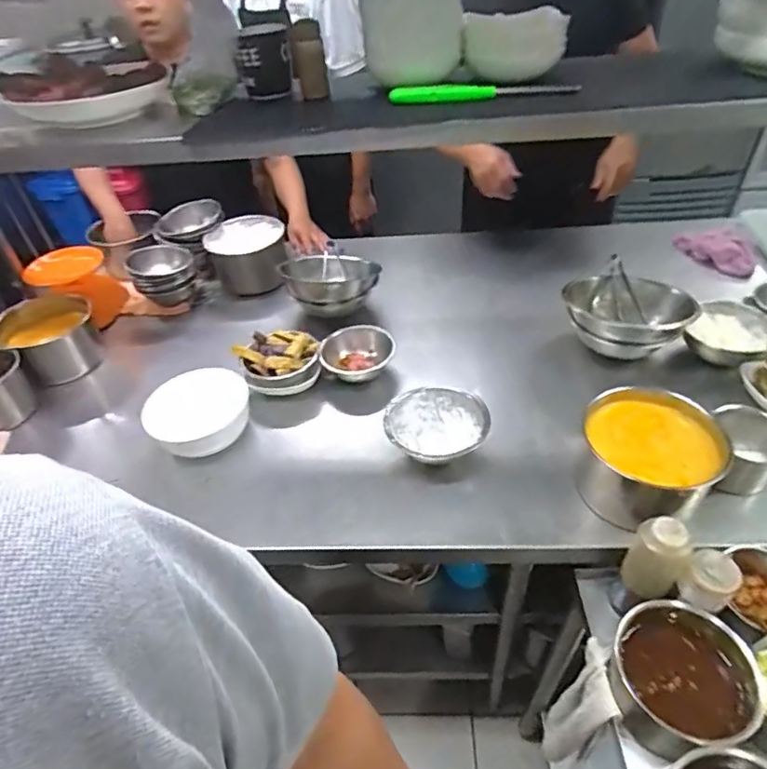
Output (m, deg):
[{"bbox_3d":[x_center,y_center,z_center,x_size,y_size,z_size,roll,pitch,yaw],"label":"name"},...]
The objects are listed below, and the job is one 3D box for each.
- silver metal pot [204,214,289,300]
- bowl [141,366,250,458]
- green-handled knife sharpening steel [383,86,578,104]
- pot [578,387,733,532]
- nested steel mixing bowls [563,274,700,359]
[{"bbox_3d":[-0.347,-0.335,1.366,0.189,0.133,0.194,-3,44,2],"label":"silver metal pot"},{"bbox_3d":[-0.337,0.055,0.961,0.160,0.087,0.178,30,54,31],"label":"bowl"},{"bbox_3d":[0.142,-0.417,0.751,0.263,0.023,0.022,-2,44,3],"label":"green-handled knife sharpening steel"},{"bbox_3d":[0.392,0.116,0.792,0.188,0.160,0.193,11,46,16],"label":"pot"},{"bbox_3d":[0.481,-0.129,1.065,0.214,0.123,0.214,-3,44,2],"label":"nested steel mixing bowls"}]

